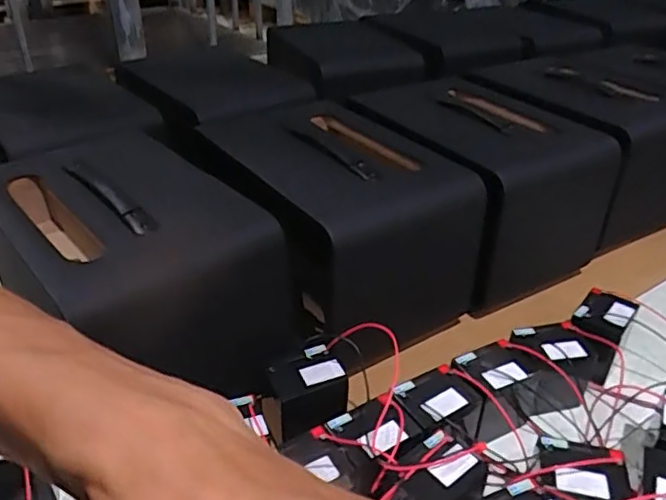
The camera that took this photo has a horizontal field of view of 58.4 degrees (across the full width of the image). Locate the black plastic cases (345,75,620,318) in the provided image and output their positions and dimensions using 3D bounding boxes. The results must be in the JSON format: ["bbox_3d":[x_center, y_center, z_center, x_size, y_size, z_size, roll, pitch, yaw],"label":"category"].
[{"bbox_3d":[0.270,-0.135,1.090,0.305,0.282,0.410,-18,37,-26],"label":"black plastic cases"}]

